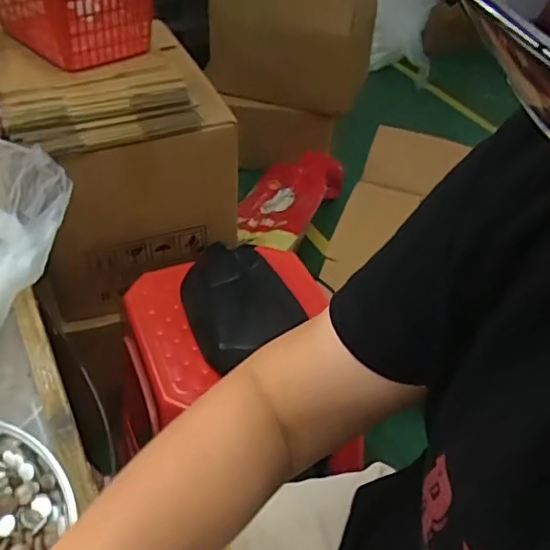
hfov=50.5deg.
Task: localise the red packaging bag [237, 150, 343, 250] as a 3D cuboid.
[{"bbox_3d":[0.034,-0.246,1.688,0.236,0.116,0.415,20,44,16],"label":"red packaging bag"}]

